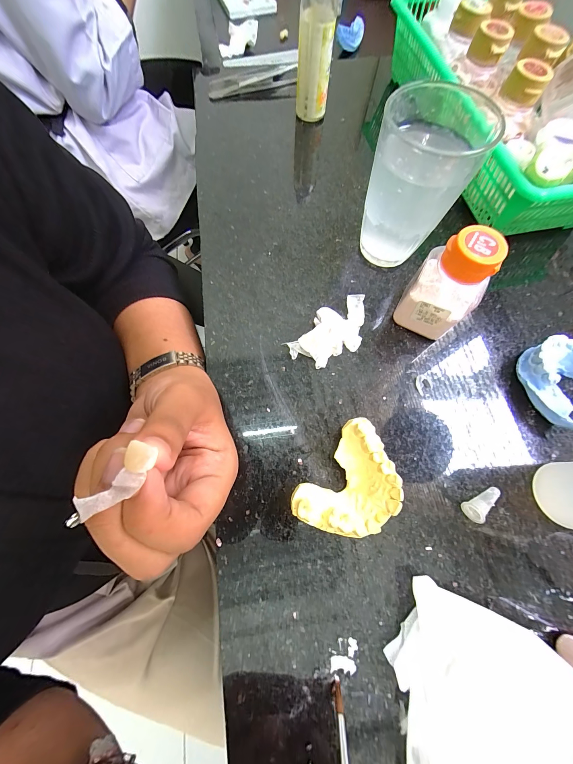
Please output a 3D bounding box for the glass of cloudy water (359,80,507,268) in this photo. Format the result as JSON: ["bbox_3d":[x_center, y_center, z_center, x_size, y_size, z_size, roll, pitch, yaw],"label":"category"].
[{"bbox_3d":[0.089,-0.136,0.195,0.065,0.096,0.064,21,72,7],"label":"glass of cloudy water"}]

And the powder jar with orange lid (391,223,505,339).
[{"bbox_3d":[0.109,-0.064,0.184,0.042,0.073,0.035,33,74,11],"label":"powder jar with orange lid"}]

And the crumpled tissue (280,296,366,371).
[{"bbox_3d":[0.038,-0.040,0.207,0.074,0.013,0.038,-37,75,-12],"label":"crumpled tissue"}]

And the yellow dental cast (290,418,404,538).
[{"bbox_3d":[0.040,0.064,0.165,0.048,0.027,0.066,39,75,12],"label":"yellow dental cast"}]

